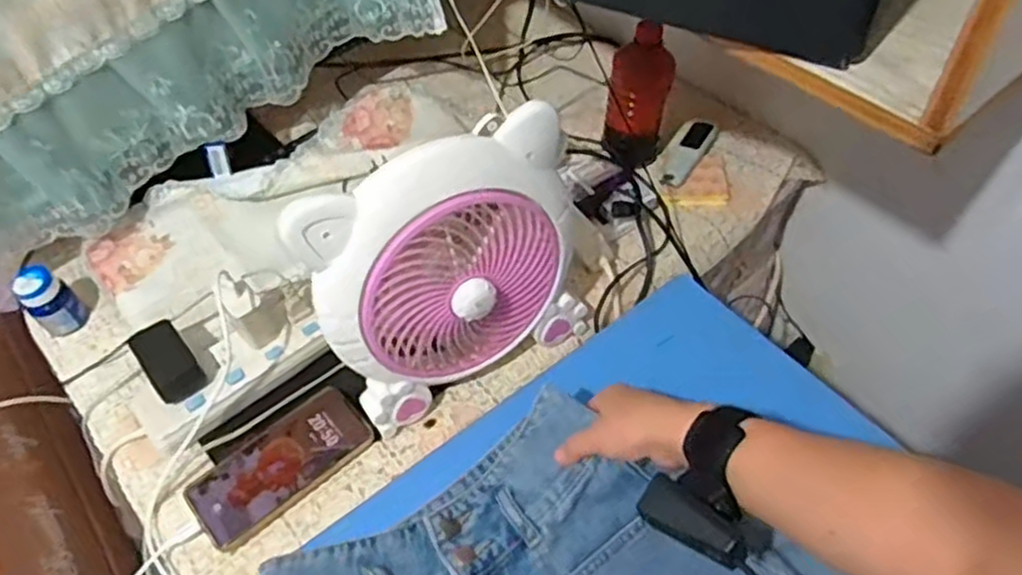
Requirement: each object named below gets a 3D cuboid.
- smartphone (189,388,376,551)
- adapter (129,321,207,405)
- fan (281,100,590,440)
[{"bbox_3d":[-0.208,0.158,0.679,0.160,0.011,0.076,-37,64,-22],"label":"smartphone"},{"bbox_3d":[-0.326,0.072,0.715,0.046,0.032,0.082,-33,56,-20],"label":"adapter"},{"bbox_3d":[-0.046,-0.006,0.652,0.230,0.250,0.079,-27,54,-16],"label":"fan"}]

